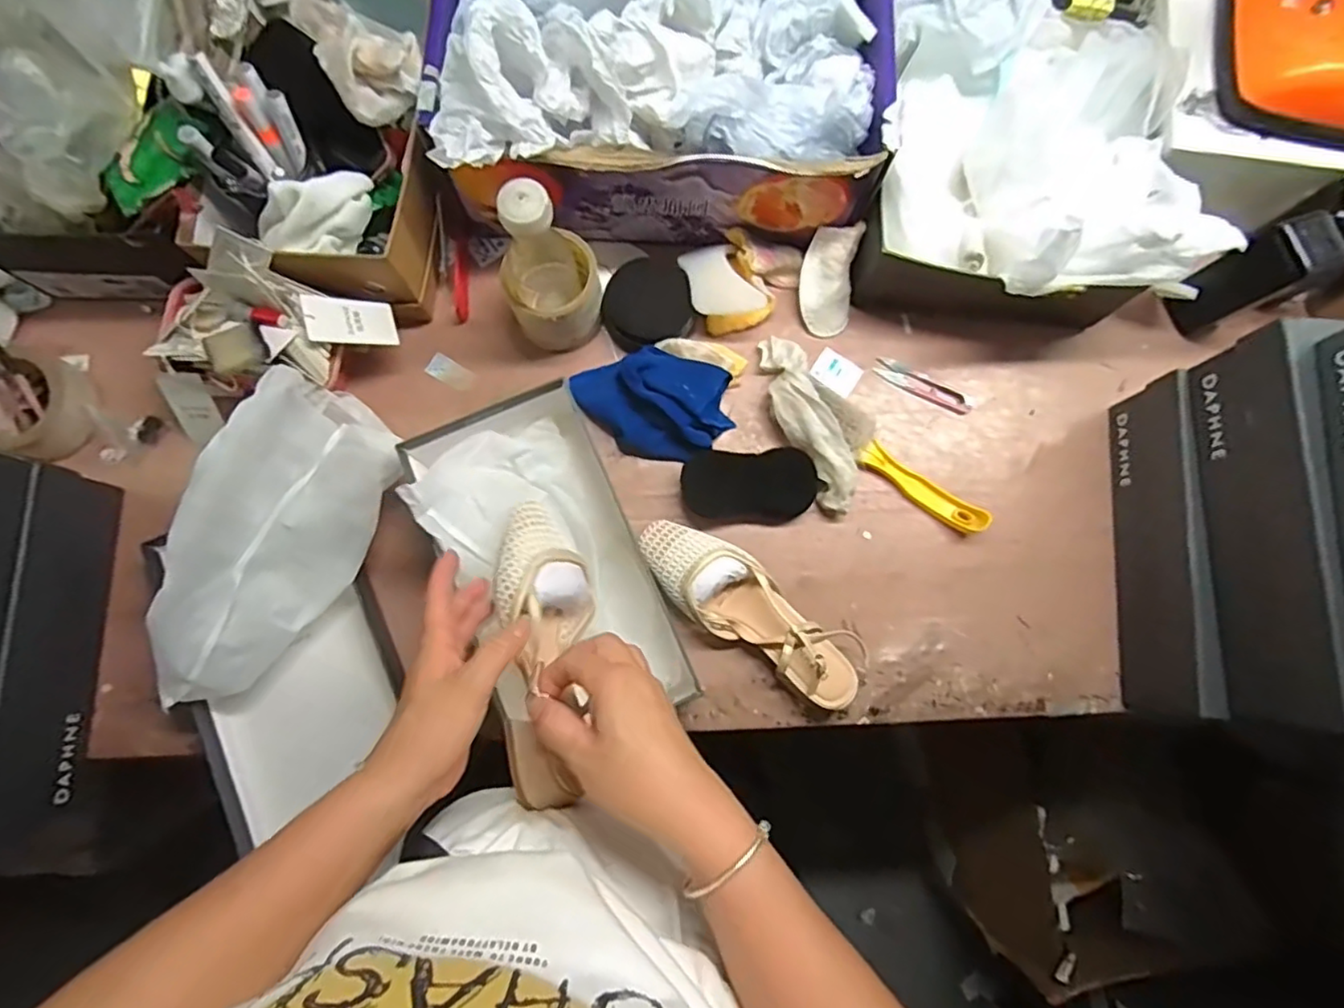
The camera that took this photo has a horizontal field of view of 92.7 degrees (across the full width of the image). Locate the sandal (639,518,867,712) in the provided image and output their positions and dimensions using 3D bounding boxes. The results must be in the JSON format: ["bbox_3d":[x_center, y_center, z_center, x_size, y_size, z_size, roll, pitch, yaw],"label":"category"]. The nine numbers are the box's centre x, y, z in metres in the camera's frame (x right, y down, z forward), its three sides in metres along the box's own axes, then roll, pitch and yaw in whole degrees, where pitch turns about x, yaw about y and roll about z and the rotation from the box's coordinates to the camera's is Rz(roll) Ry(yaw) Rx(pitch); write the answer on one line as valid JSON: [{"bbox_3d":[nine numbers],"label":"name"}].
[{"bbox_3d":[0.071,0.095,0.586,0.227,0.050,0.072,34,81,5],"label":"sandal"}]

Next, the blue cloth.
[{"bbox_3d":[-0.022,-0.098,0.624,0.151,0.045,0.095,15,80,2],"label":"blue cloth"}]

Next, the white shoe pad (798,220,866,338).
[{"bbox_3d":[0.157,-0.223,0.644,0.052,0.016,0.104,5,111,0],"label":"white shoe pad"}]

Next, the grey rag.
[{"bbox_3d":[0.133,-0.081,0.624,0.058,0.042,0.187,-20,80,-5],"label":"grey rag"}]

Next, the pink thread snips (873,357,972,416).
[{"bbox_3d":[0.256,-0.120,0.656,0.102,0.005,0.024,26,80,4],"label":"pink thread snips"}]

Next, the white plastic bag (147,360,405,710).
[{"bbox_3d":[-0.340,0.030,0.533,0.120,0.089,0.278,28,80,4],"label":"white plastic bag"}]

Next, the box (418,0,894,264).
[{"bbox_3d":[-0.007,-0.412,0.584,0.389,0.178,0.305,3,79,0],"label":"box"}]

